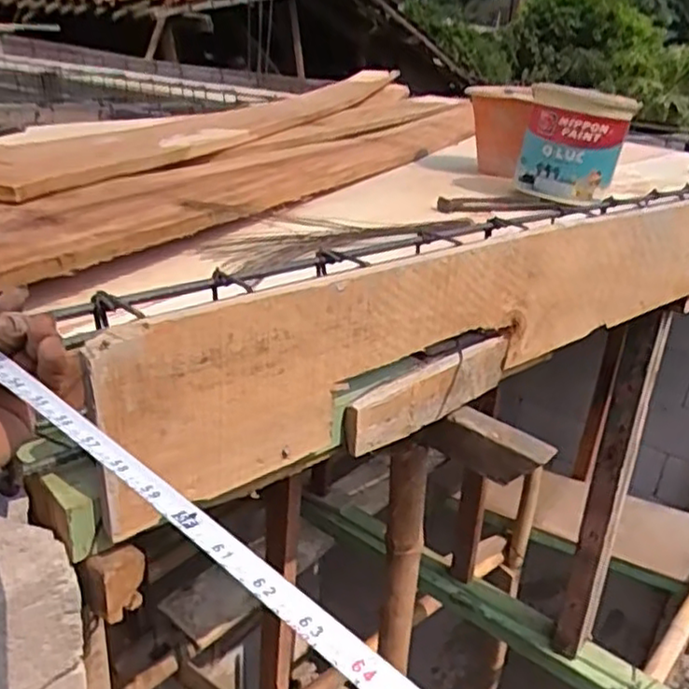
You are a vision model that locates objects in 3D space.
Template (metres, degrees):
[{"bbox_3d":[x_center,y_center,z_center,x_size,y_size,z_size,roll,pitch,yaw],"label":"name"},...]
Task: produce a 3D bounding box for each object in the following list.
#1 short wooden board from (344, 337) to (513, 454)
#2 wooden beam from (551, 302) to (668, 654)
[{"bbox_3d":[0.094,0.053,0.755,0.253,0.065,0.024,-18,33,-41],"label":"short wooden board"},{"bbox_3d":[0.576,0.351,1.505,0.102,0.878,0.106,17,27,24],"label":"wooden beam"}]

